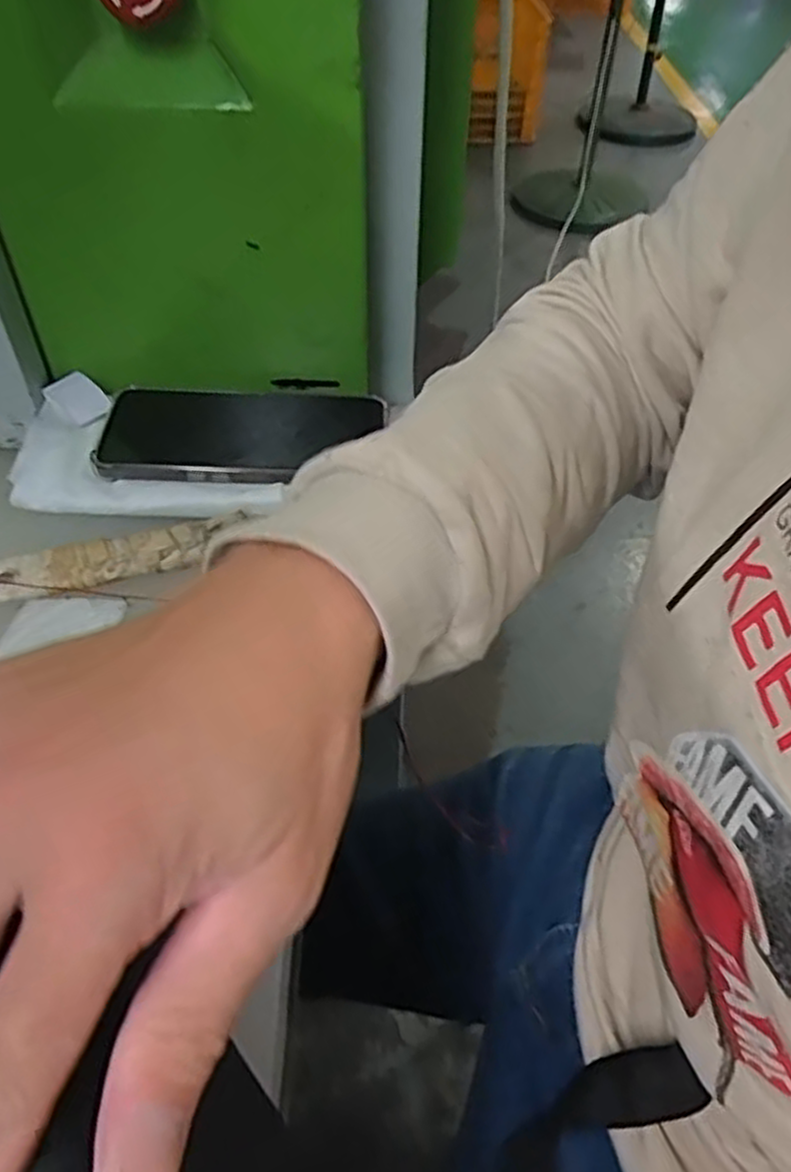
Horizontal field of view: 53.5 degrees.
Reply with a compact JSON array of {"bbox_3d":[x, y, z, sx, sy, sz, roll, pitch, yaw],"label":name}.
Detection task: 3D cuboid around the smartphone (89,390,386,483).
[{"bbox_3d":[-0.090,-0.091,0.458,0.158,0.010,0.082,-1,49,-3],"label":"smartphone"}]

